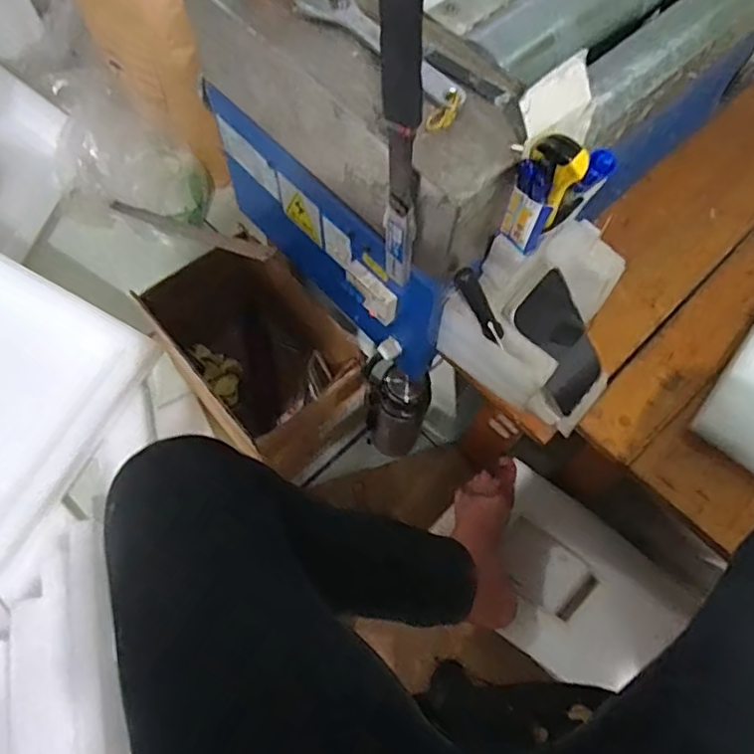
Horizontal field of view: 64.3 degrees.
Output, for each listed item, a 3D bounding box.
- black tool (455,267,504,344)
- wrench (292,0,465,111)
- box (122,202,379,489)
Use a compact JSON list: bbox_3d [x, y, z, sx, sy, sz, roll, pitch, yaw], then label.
[{"bbox_3d":[0.094,-0.065,0.554,0.015,0.081,0.020,-46,31,-20],"label":"black tool"},{"bbox_3d":[-0.005,-0.273,0.488,0.046,0.011,0.188,-37,72,-18],"label":"wrench"},{"bbox_3d":[-0.179,-0.005,0.986,0.211,0.313,0.306,-35,71,-17],"label":"box"}]

